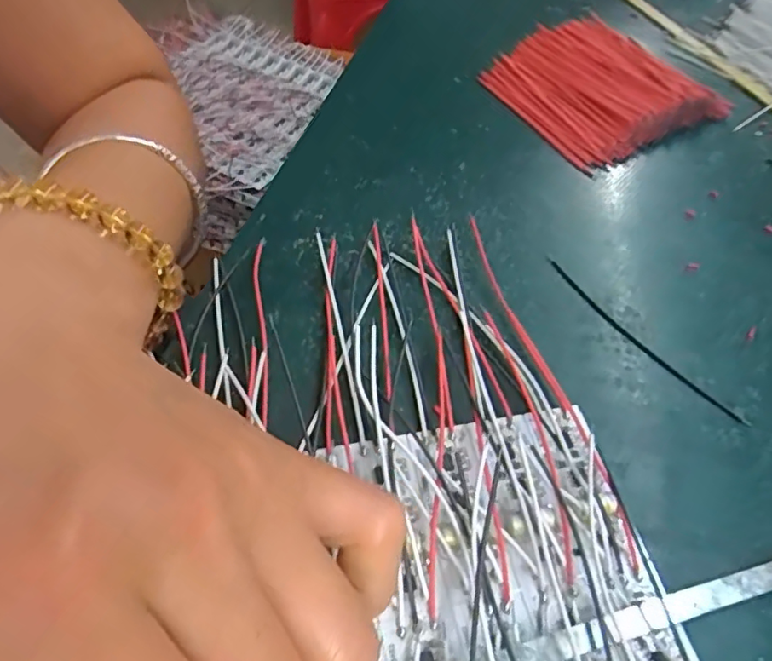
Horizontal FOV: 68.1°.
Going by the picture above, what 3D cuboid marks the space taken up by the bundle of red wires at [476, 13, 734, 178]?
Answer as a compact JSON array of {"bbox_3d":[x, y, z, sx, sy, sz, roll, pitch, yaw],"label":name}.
[{"bbox_3d":[0.102,-0.121,0.279,0.084,0.019,0.094,-24,58,-21],"label":"bundle of red wires"}]

